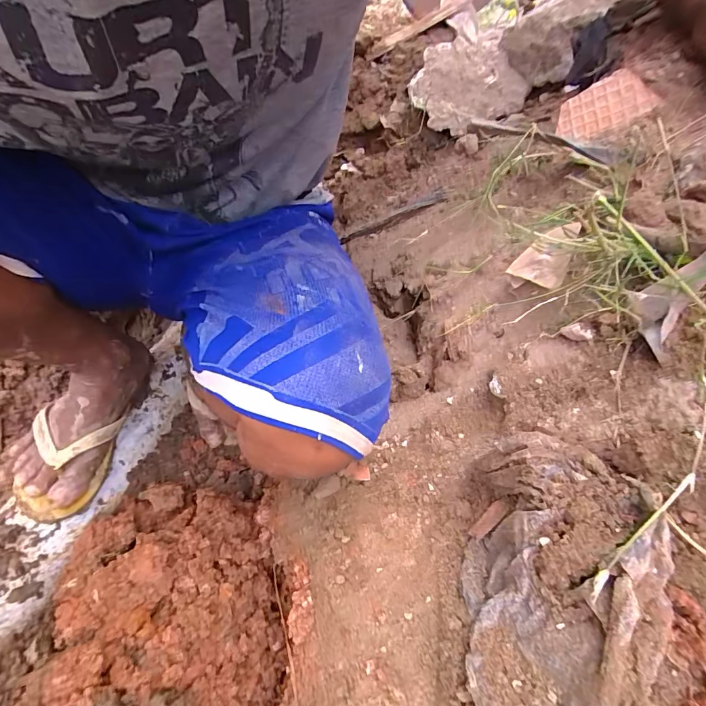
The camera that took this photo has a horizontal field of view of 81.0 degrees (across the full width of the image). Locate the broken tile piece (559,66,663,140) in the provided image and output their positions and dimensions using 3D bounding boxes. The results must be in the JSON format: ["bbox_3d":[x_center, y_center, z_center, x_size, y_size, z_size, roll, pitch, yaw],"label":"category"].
[{"bbox_3d":[0.213,-0.212,0.354,0.005,0.069,0.048,4,80,-50],"label":"broken tile piece"}]

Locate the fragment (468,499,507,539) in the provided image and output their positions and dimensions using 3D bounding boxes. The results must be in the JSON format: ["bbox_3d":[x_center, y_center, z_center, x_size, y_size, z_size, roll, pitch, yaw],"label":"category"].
[{"bbox_3d":[0.095,0.119,0.294,0.011,0.034,0.011,47,16,31],"label":"fragment"}]

